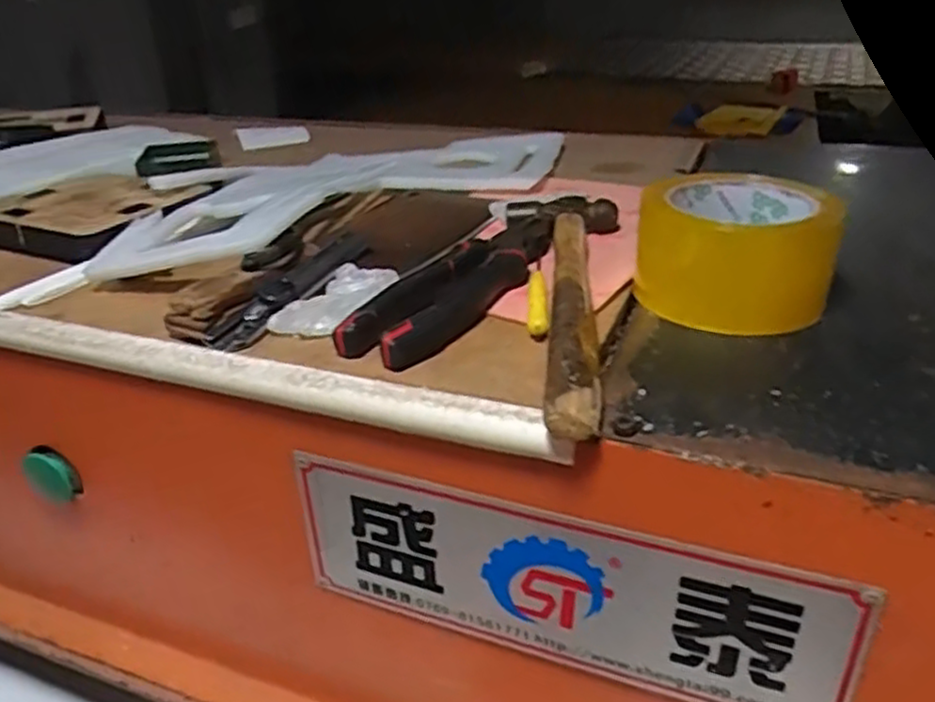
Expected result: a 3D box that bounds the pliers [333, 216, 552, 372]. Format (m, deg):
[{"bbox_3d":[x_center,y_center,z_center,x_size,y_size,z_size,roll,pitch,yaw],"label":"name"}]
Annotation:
[{"bbox_3d":[0.000,-0.044,0.446,0.049,0.022,0.191,15,33,31],"label":"pliers"}]

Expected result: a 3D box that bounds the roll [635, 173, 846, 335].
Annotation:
[{"bbox_3d":[0.147,-0.056,0.412,0.099,0.055,0.100,8,30,21],"label":"roll"}]

